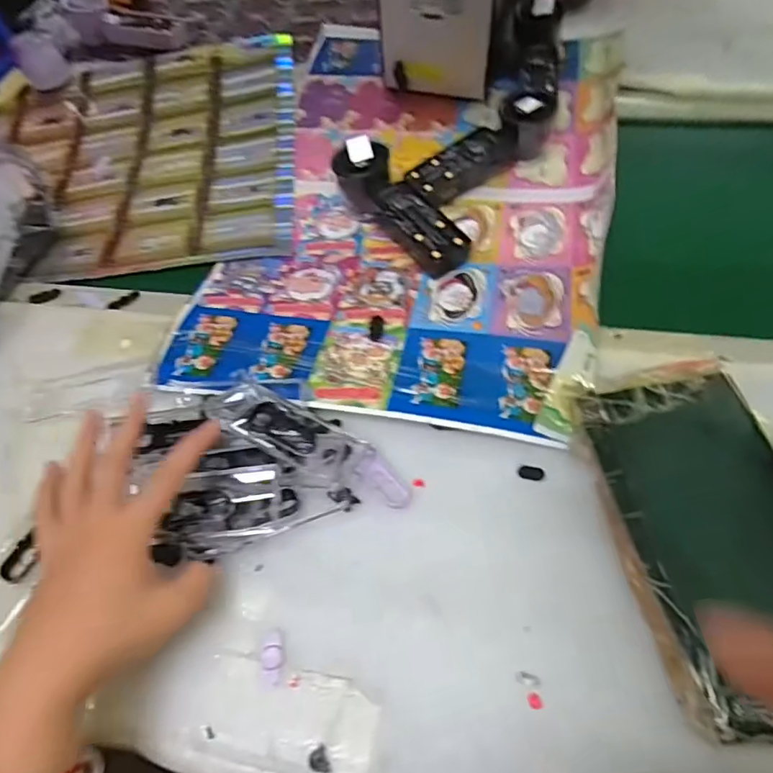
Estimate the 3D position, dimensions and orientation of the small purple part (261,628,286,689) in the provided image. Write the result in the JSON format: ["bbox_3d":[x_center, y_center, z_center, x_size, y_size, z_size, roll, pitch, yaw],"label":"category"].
[{"bbox_3d":[-0.067,0.158,0.324,0.013,0.004,0.031,-11,55,-1],"label":"small purple part"}]

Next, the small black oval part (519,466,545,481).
[{"bbox_3d":[0.100,0.059,0.380,0.017,0.004,0.009,7,57,11],"label":"small black oval part"}]

